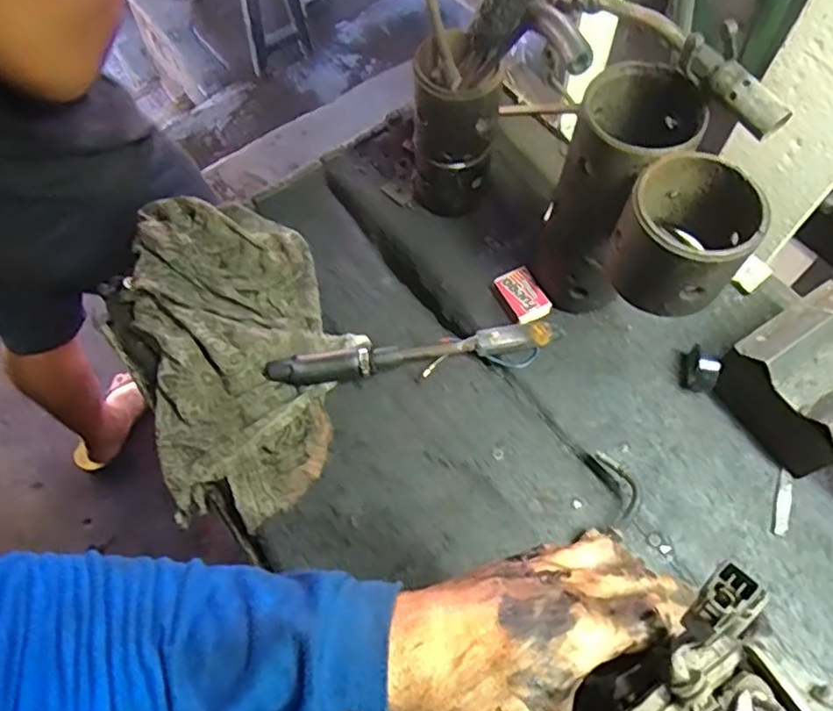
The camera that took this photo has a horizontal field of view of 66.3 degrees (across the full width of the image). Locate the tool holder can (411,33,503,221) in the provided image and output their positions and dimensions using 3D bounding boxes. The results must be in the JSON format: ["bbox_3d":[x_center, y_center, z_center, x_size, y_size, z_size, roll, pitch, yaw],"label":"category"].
[{"bbox_3d":[0.038,-0.218,0.639,0.084,0.186,0.074,3,64,2],"label":"tool holder can"}]

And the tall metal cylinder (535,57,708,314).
[{"bbox_3d":[0.168,-0.131,0.557,0.097,0.217,0.087,-28,67,-12],"label":"tall metal cylinder"}]

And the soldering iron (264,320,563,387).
[{"bbox_3d":[-0.002,-0.003,0.617,0.282,0.021,0.039,-5,64,-1],"label":"soldering iron"}]

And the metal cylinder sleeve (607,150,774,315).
[{"bbox_3d":[0.192,-0.085,0.455,0.088,0.079,0.095,30,68,15],"label":"metal cylinder sleeve"}]

